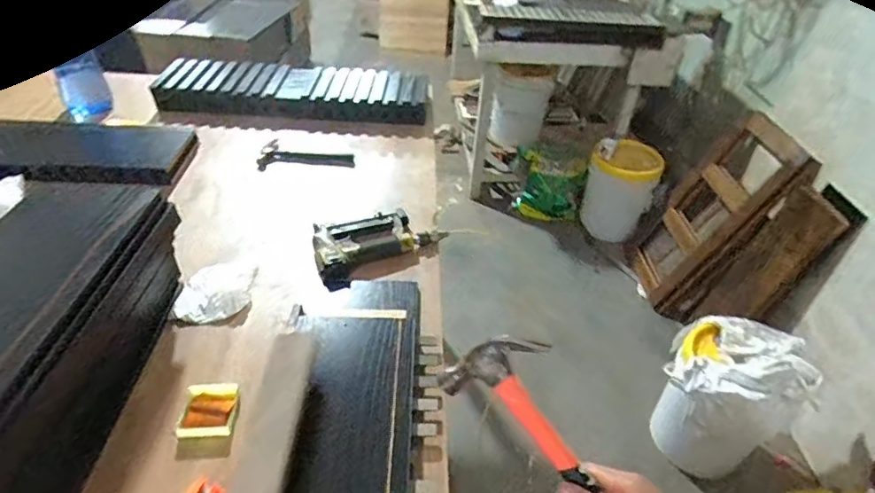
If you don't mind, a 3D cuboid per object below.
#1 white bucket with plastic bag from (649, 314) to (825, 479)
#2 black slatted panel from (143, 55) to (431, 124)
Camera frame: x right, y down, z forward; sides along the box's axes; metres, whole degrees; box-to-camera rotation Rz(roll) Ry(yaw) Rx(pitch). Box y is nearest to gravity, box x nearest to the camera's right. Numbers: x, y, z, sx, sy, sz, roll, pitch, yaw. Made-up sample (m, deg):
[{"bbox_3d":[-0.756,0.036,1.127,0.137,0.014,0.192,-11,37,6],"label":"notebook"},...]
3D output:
[{"bbox_3d":[0.872,0.453,1.558,0.352,0.416,0.331,22,43,21],"label":"white bucket with plastic bag"},{"bbox_3d":[-0.365,-0.403,1.336,0.674,0.078,0.212,4,39,0],"label":"black slatted panel"}]

